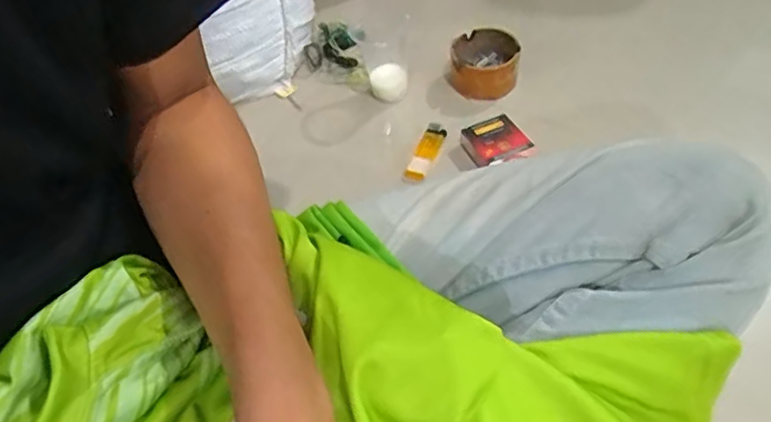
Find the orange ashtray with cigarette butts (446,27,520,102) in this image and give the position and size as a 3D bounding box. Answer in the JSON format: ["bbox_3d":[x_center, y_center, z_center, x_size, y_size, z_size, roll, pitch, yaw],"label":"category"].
[{"bbox_3d":[0.118,-0.182,0.729,0.084,0.037,0.083,4,49,10],"label":"orange ashtray with cigarette butts"}]

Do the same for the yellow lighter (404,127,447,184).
[{"bbox_3d":[0.044,-0.060,0.669,0.027,0.019,0.074,16,54,18],"label":"yellow lighter"}]

